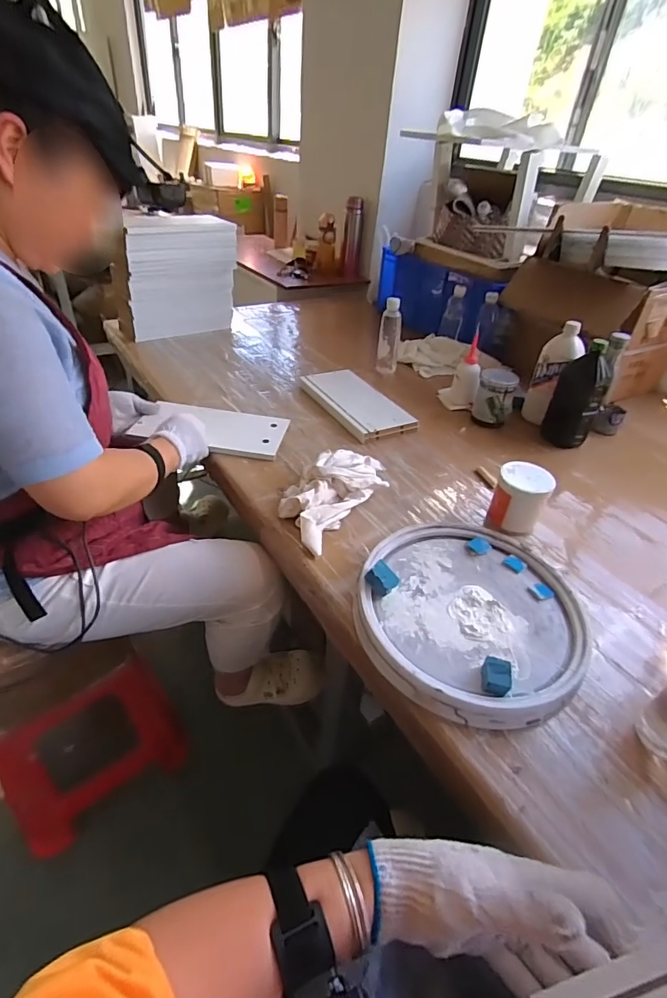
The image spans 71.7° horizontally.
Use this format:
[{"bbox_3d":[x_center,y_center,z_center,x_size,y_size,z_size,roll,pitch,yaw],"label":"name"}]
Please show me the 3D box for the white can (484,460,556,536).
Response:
[{"bbox_3d":[0.307,0.003,0.765,0.080,0.100,0.078,4,38,-3],"label":"white can"}]

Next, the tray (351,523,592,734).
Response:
[{"bbox_3d":[0.183,0.144,0.611,0.280,0.048,0.293,4,38,-3],"label":"tray"}]

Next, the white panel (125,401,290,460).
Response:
[{"bbox_3d":[-0.240,-0.145,0.940,0.280,0.018,0.156,9,38,4],"label":"white panel"}]

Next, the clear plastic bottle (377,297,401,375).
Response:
[{"bbox_3d":[0.150,-0.425,1.229,0.059,0.188,0.056,9,38,3],"label":"clear plastic bottle"}]

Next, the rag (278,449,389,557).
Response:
[{"bbox_3d":[0.003,-0.025,0.788,0.125,0.064,0.275,26,42,23],"label":"rag"}]

